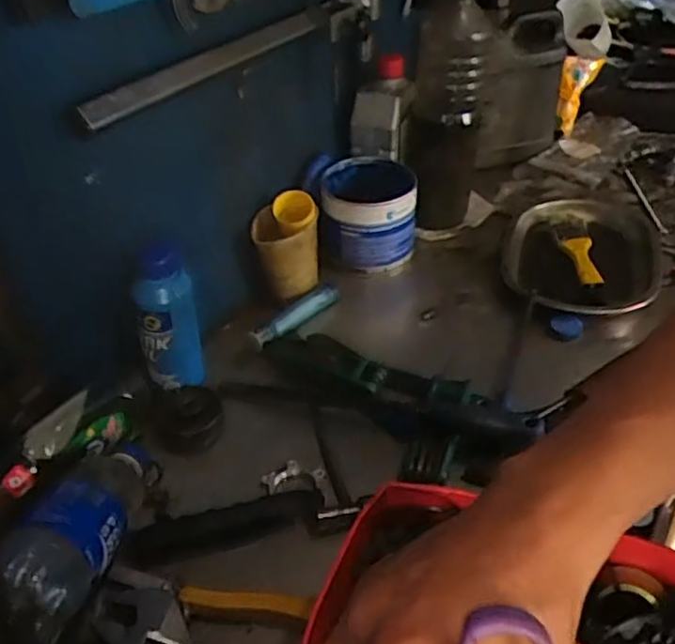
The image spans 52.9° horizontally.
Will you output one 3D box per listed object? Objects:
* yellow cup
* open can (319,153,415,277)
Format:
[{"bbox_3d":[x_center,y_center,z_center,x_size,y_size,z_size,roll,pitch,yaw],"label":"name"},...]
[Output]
[{"bbox_3d":[-0.049,-0.077,0.679,0.064,0.088,0.061,-3,40,2],"label":"yellow cup"},{"bbox_3d":[0.037,-0.115,0.753,0.100,0.095,0.101,-3,40,2],"label":"open can"}]

